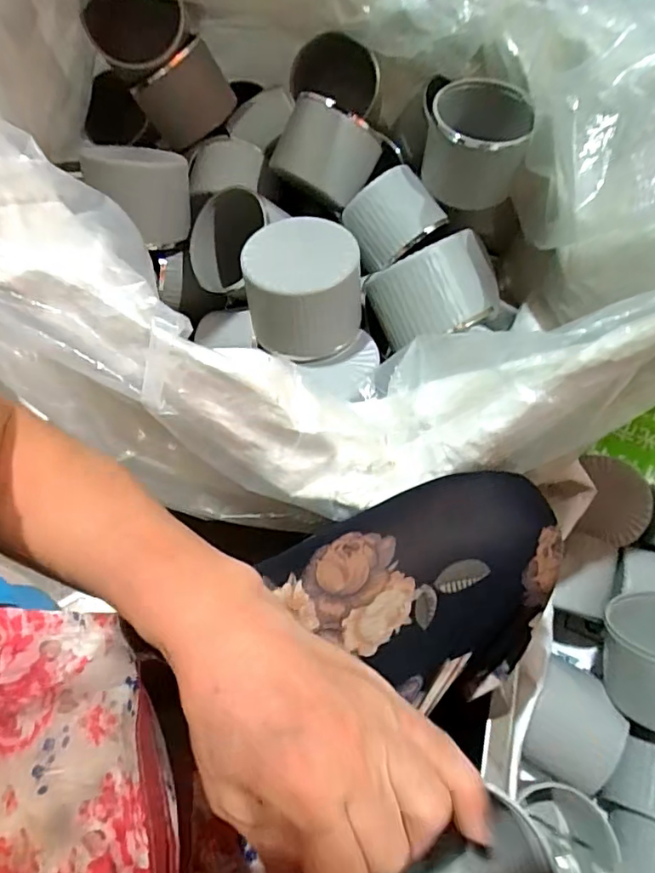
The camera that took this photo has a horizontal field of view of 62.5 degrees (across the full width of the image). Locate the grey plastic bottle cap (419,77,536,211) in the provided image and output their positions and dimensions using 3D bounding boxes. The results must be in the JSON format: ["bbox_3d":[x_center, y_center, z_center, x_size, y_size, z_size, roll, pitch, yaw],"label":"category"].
[{"bbox_3d":[0.155,-0.309,0.572,0.096,0.090,0.096,9,61,8],"label":"grey plastic bottle cap"}]

